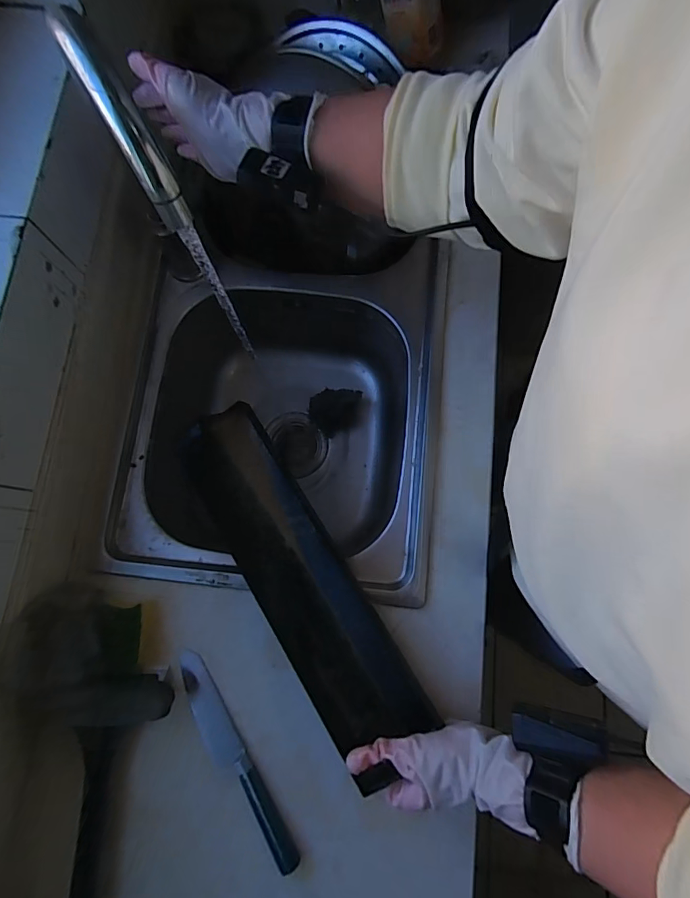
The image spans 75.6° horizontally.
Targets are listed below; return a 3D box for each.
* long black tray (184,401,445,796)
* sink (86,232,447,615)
[{"bbox_3d":[-0.055,0.134,0.481,0.099,0.054,0.395,-32,76,-7],"label":"long black tray"},{"bbox_3d":[-0.083,-0.013,0.634,0.364,0.231,0.387,4,78,0],"label":"sink"}]

